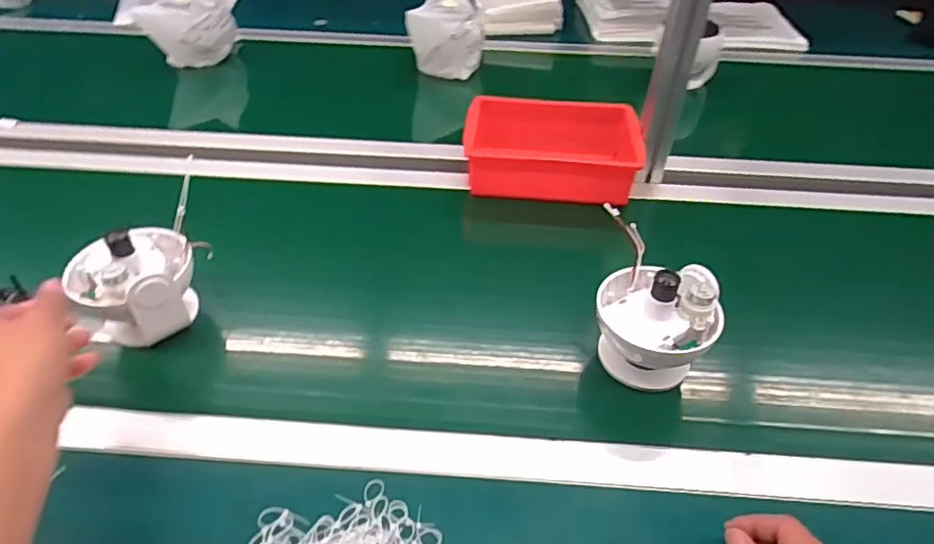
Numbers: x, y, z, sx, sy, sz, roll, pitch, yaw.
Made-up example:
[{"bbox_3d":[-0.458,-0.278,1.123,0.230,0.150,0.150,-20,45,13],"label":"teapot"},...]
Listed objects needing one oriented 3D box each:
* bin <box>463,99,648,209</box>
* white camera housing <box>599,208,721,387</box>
[{"bbox_3d":[0.121,-0.179,0.856,0.244,0.077,0.145,4,44,3],"label":"bin"},{"bbox_3d":[0.191,0.038,0.602,0.116,0.112,0.144,8,44,7],"label":"white camera housing"}]

